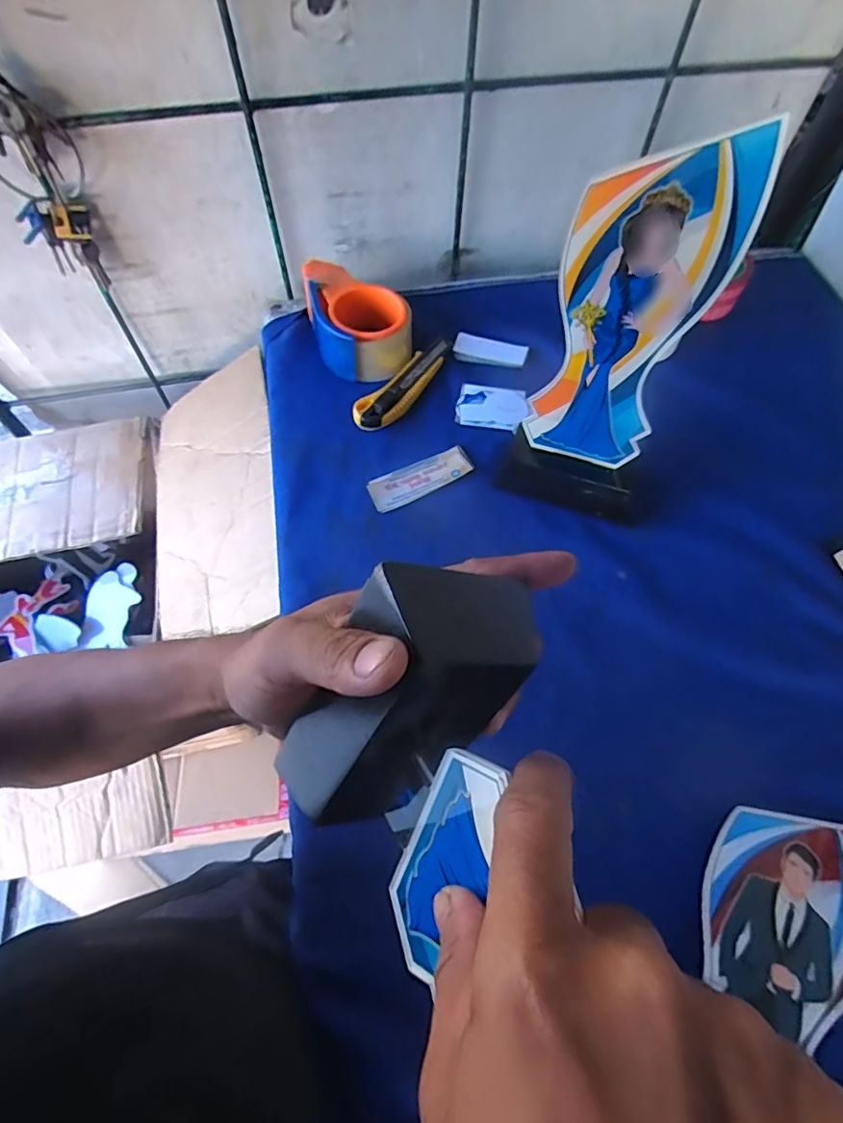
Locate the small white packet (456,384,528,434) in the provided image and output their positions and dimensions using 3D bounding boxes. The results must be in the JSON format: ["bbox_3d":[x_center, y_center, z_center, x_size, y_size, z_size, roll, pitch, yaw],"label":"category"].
[{"bbox_3d":[0.075,-0.165,0.576,0.073,0.013,0.052,15,63,8],"label":"small white packet"}]

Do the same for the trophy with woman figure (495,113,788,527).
[{"bbox_3d":[0.139,-0.139,0.401,0.125,0.278,0.042,19,63,10],"label":"trophy with woman figure"}]

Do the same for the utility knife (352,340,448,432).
[{"bbox_3d":[-0.017,-0.191,0.581,0.037,0.011,0.141,36,67,18],"label":"utility knife"}]

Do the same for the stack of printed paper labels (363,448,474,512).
[{"bbox_3d":[-0.001,-0.082,0.536,0.104,0.008,0.038,-24,64,-13],"label":"stack of printed paper labels"}]

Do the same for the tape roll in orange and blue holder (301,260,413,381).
[{"bbox_3d":[-0.070,-0.272,0.601,0.100,0.057,0.128,-16,63,-8],"label":"tape roll in orange and blue holder"}]

